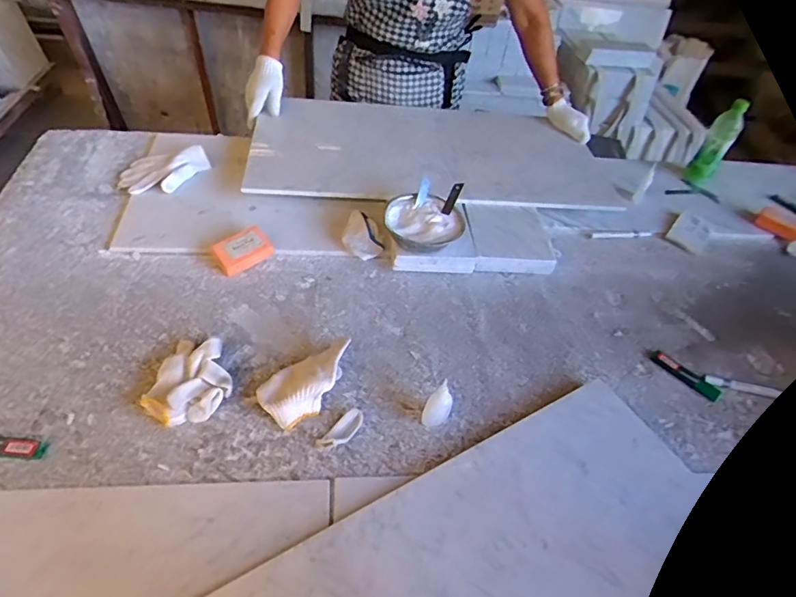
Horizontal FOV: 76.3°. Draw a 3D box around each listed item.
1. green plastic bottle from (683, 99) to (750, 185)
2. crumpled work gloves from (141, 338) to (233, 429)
[{"bbox_3d":[0.675,-0.327,1.072,0.055,0.187,0.065,31,50,21],"label":"green plastic bottle"},{"bbox_3d":[-0.283,0.112,0.707,0.104,0.039,0.136,9,46,1],"label":"crumpled work gloves"}]

